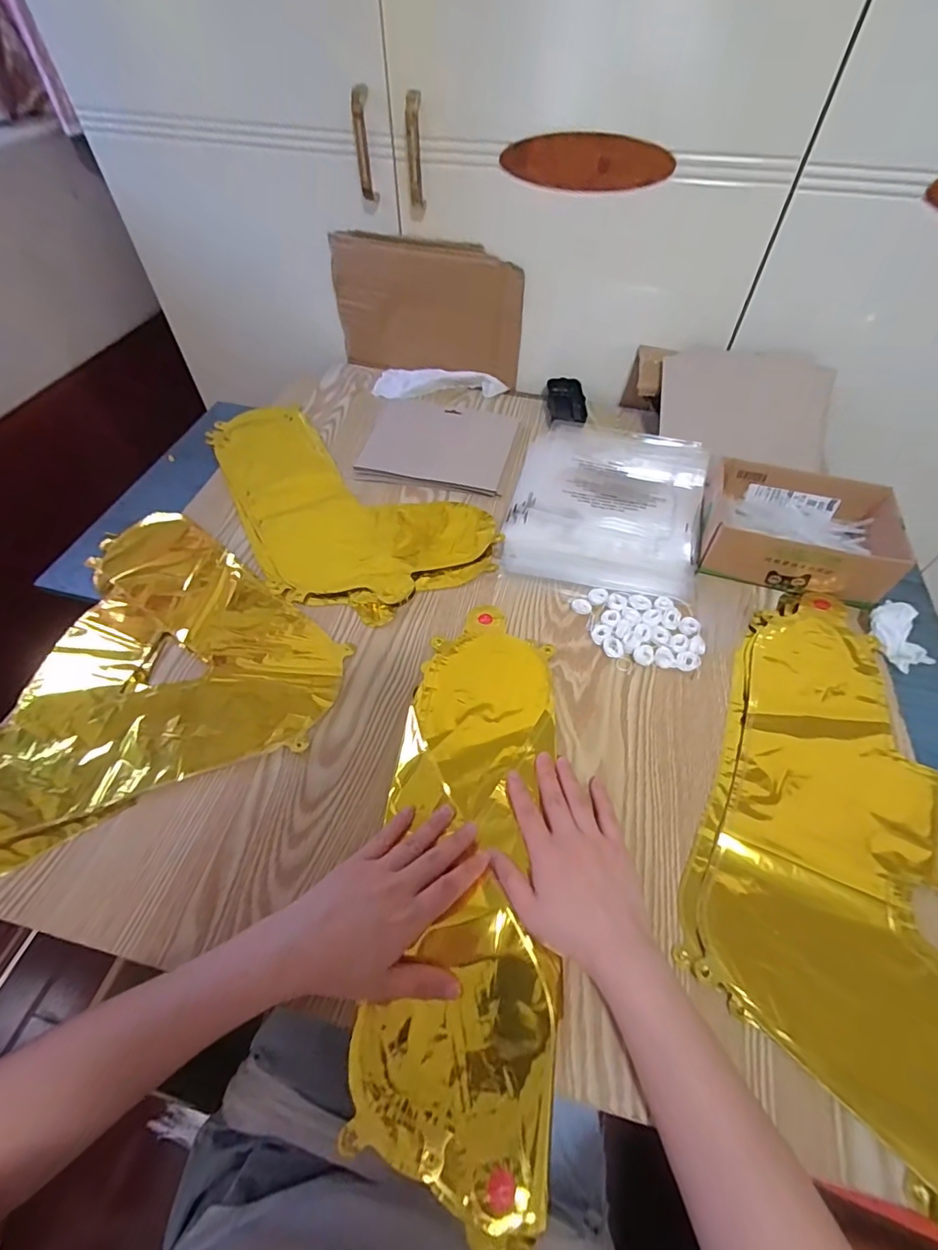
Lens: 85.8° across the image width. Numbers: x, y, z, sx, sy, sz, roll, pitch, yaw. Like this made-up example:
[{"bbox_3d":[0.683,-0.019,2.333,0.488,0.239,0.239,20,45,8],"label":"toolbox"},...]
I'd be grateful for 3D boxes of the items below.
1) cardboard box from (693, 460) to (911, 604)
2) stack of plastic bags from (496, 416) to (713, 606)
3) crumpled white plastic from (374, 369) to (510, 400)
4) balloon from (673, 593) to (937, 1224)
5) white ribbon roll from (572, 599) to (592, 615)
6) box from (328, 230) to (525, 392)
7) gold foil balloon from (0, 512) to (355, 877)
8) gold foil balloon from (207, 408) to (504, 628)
[{"bbox_3d":[0.357,-0.107,0.555,0.178,0.060,0.142,16,55,11],"label":"cardboard box"},{"bbox_3d":[0.172,-0.157,0.624,0.221,0.017,0.285,12,54,8],"label":"stack of plastic bags"},{"bbox_3d":[-0.043,-0.367,0.762,0.193,0.026,0.046,4,54,2],"label":"crumpled white plastic"},{"bbox_3d":[0.295,0.150,0.404,0.218,0.014,0.425,14,55,10],"label":"balloon"},{"bbox_3d":[0.119,-0.020,0.531,0.020,0.006,0.018,20,56,14],"label":"white ribbon roll"},{"bbox_3d":[-0.061,-0.448,0.731,0.271,0.173,0.023,16,55,11],"label":"box"},{"bbox_3d":[-0.343,0.055,0.466,0.353,0.009,0.350,33,60,22],"label":"gold foil balloon"},{"bbox_3d":[-0.178,-0.163,0.630,0.233,0.009,0.426,-34,61,-23],"label":"gold foil balloon"}]

